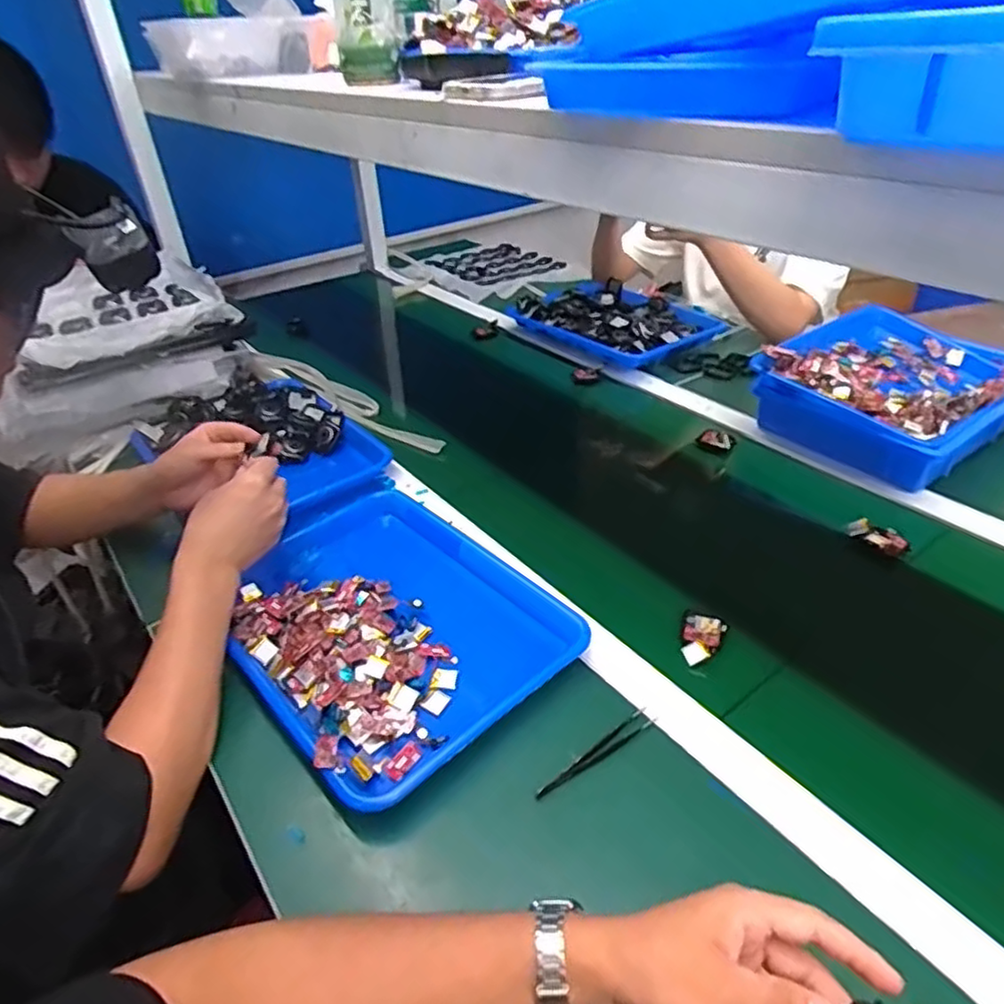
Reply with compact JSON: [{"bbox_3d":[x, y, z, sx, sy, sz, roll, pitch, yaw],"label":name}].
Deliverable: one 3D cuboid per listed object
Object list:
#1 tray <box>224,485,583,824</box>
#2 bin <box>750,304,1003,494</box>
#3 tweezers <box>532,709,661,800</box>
[{"bbox_3d":[-0.121,0.107,0.648,0.261,0.042,0.364,-30,43,-31],"label":"tray"},{"bbox_3d":[0.531,-0.159,0.897,0.330,0.080,0.271,-28,42,-30],"label":"bin"},{"bbox_3d":[0.075,0.196,0.518,0.115,0.006,0.016,-26,41,-28],"label":"tweezers"}]

